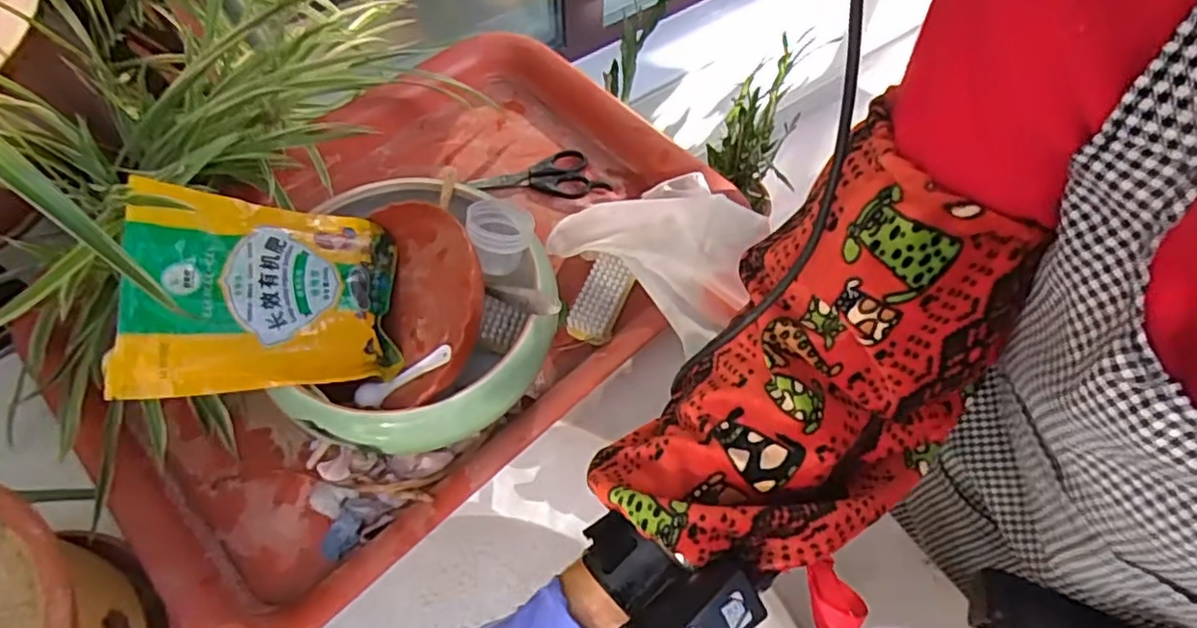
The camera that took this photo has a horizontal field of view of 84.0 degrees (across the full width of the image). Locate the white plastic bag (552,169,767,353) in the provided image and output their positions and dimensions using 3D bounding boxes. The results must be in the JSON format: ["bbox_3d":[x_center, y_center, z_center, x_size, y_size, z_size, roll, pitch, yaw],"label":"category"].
[{"bbox_3d":[0.060,-0.054,0.527,0.157,0.050,0.134,39,67,20],"label":"white plastic bag"}]

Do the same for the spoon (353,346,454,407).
[{"bbox_3d":[-0.125,0.040,0.429,0.073,0.011,0.013,-28,60,14],"label":"spoon"}]

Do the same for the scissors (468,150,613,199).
[{"bbox_3d":[-0.053,-0.118,0.589,0.116,0.010,0.051,-15,61,-9],"label":"scissors"}]

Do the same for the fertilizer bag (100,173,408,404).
[{"bbox_3d":[-0.200,-0.013,0.406,0.151,0.022,0.122,4,71,-33],"label":"fertilizer bag"}]

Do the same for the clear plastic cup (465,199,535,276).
[{"bbox_3d":[-0.065,-0.056,0.443,0.042,0.033,0.046,0,60,0],"label":"clear plastic cup"}]

